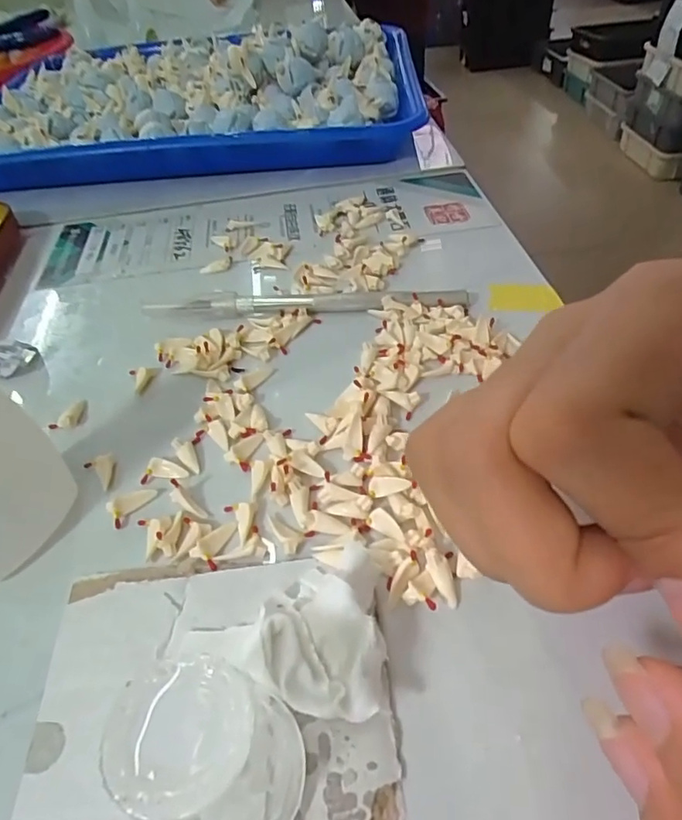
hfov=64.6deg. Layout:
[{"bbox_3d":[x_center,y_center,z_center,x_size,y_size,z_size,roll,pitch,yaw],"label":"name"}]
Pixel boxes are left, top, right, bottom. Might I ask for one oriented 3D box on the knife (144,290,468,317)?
[{"bbox_3d":[-0.017,-0.049,0.248,0.146,0.009,0.011,0,47,6],"label":"knife"}]

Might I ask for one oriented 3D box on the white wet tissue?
[{"bbox_3d":[-0.004,0.056,0.141,0.035,0.016,0.041,9,48,13],"label":"white wet tissue"}]

